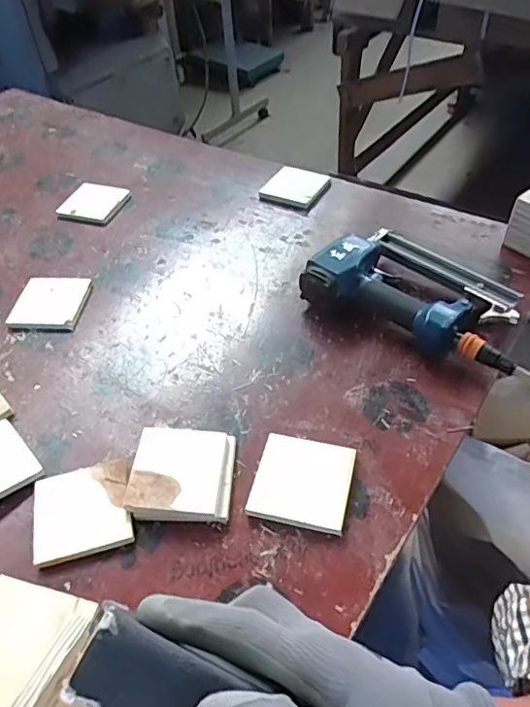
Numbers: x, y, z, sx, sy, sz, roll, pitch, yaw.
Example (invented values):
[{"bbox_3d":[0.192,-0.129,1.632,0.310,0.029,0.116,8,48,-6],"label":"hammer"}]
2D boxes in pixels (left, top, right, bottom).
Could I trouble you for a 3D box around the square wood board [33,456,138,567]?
[{"bbox_3d":[-0.178,0.154,0.550,0.093,0.012,0.095,-13,50,-6],"label":"square wood board"}]

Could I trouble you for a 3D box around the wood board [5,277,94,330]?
[{"bbox_3d":[-0.292,-0.069,0.762,0.099,0.011,0.094,4,50,8],"label":"wood board"}]

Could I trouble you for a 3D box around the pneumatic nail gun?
[{"bbox_3d":[0.197,-0.088,0.713,0.266,0.064,0.163,21,55,22],"label":"pneumatic nail gun"}]

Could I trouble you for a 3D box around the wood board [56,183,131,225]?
[{"bbox_3d":[-0.283,-0.247,0.915,0.097,0.019,0.093,10,51,14],"label":"wood board"}]

